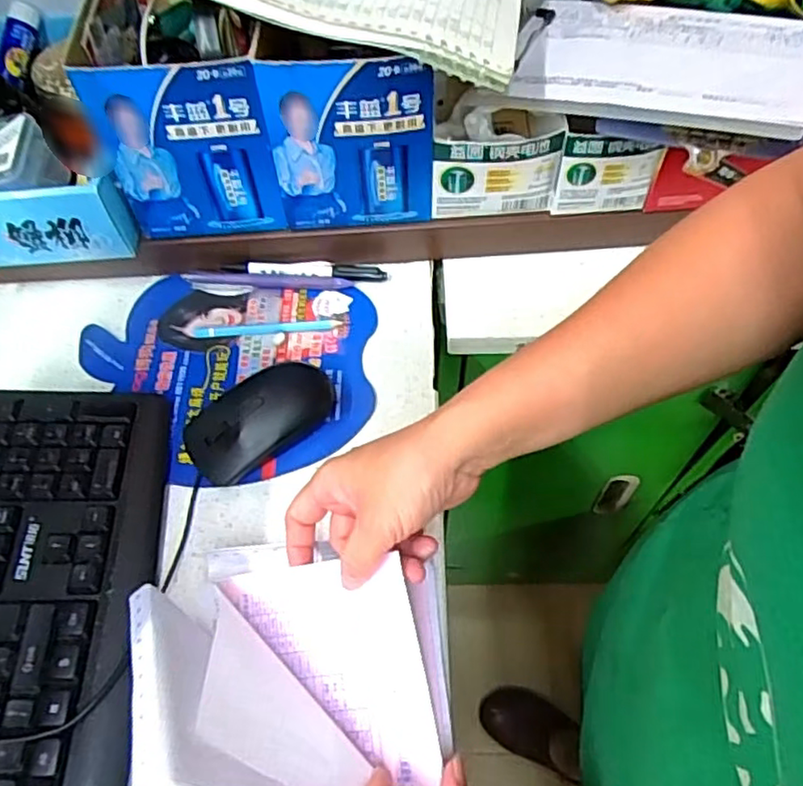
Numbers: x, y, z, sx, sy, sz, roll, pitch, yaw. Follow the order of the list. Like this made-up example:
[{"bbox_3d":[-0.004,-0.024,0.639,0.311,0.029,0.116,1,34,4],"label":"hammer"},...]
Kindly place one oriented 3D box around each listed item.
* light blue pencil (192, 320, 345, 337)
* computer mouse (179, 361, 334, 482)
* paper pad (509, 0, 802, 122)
[{"bbox_3d":[-0.109,-0.052,0.520,0.120,0.008,0.012,-2,57,0],"label":"light blue pencil"},{"bbox_3d":[-0.102,0.016,0.467,0.110,0.036,0.059,-34,63,-19],"label":"computer mouse"},{"bbox_3d":[0.198,-0.243,0.465,0.218,0.006,0.134,17,58,23],"label":"paper pad"}]

